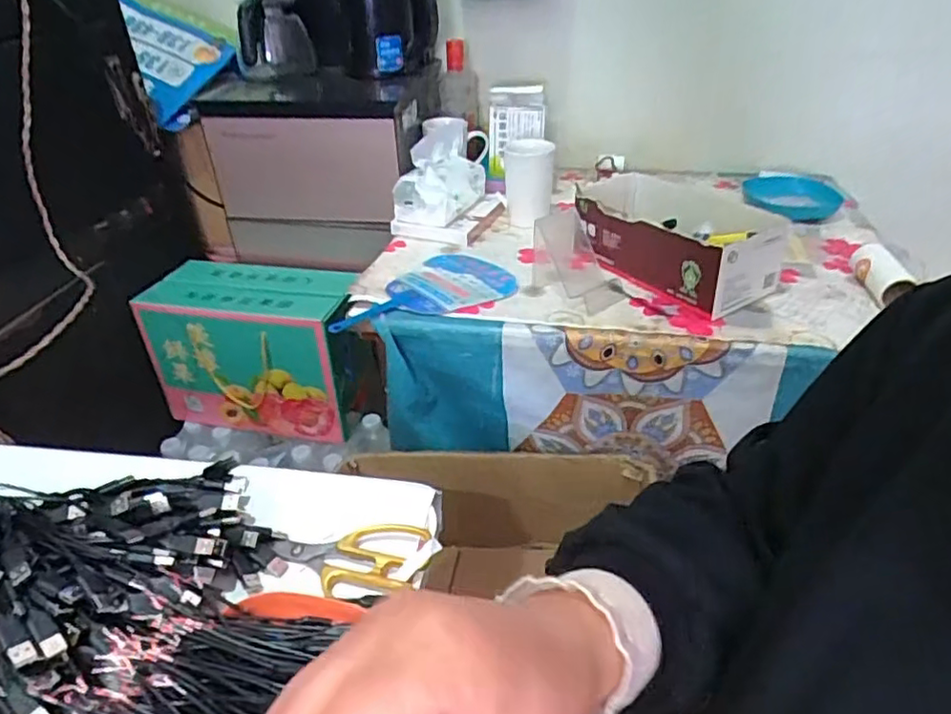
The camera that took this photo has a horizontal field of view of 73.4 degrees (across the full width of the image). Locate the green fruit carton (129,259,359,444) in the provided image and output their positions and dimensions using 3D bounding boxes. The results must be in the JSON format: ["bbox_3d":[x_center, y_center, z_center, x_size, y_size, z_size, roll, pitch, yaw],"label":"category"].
[{"bbox_3d":[-0.362,-0.015,1.087,0.327,0.235,0.152,6,35,11],"label":"green fruit carton"}]

